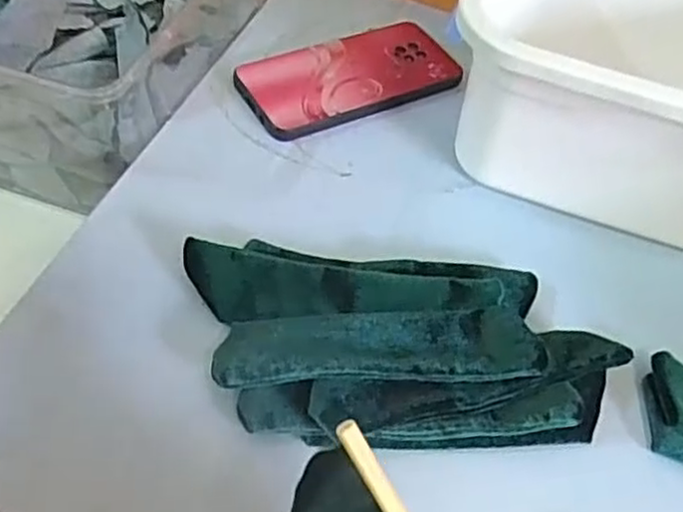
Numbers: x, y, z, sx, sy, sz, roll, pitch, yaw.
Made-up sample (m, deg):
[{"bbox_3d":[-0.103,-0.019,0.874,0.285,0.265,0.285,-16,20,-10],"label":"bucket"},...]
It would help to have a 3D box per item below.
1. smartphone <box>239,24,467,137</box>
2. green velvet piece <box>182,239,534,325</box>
[{"bbox_3d":[0.006,-0.137,0.530,0.161,0.011,0.081,-21,56,-19],"label":"smartphone"},{"bbox_3d":[0.015,0.012,0.414,0.203,0.026,0.054,-3,52,-6],"label":"green velvet piece"}]

